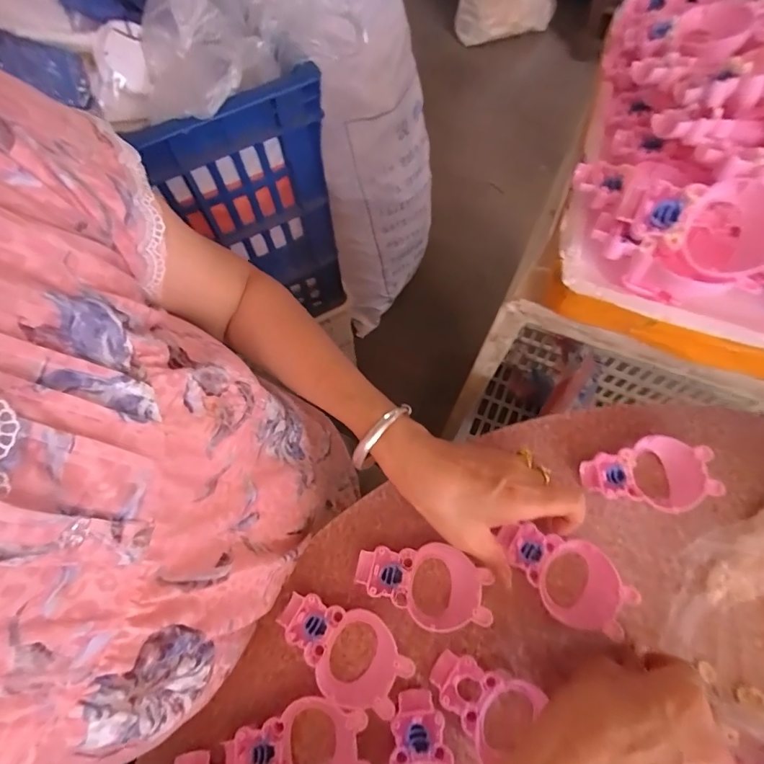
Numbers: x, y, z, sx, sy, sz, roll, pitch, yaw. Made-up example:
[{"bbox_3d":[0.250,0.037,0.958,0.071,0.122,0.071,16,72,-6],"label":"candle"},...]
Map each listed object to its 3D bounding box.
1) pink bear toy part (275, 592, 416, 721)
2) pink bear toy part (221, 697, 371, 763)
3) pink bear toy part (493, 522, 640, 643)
[{"bbox_3d":[-0.030,0.198,0.319,0.102,0.027,0.058,29,70,14],"label":"pink bear toy part"},{"bbox_3d":[-0.060,0.257,0.295,0.102,0.014,0.059,-9,70,5],"label":"pink bear toy part"},{"bbox_3d":[0.141,0.150,0.330,0.100,0.015,0.057,33,71,15],"label":"pink bear toy part"}]

